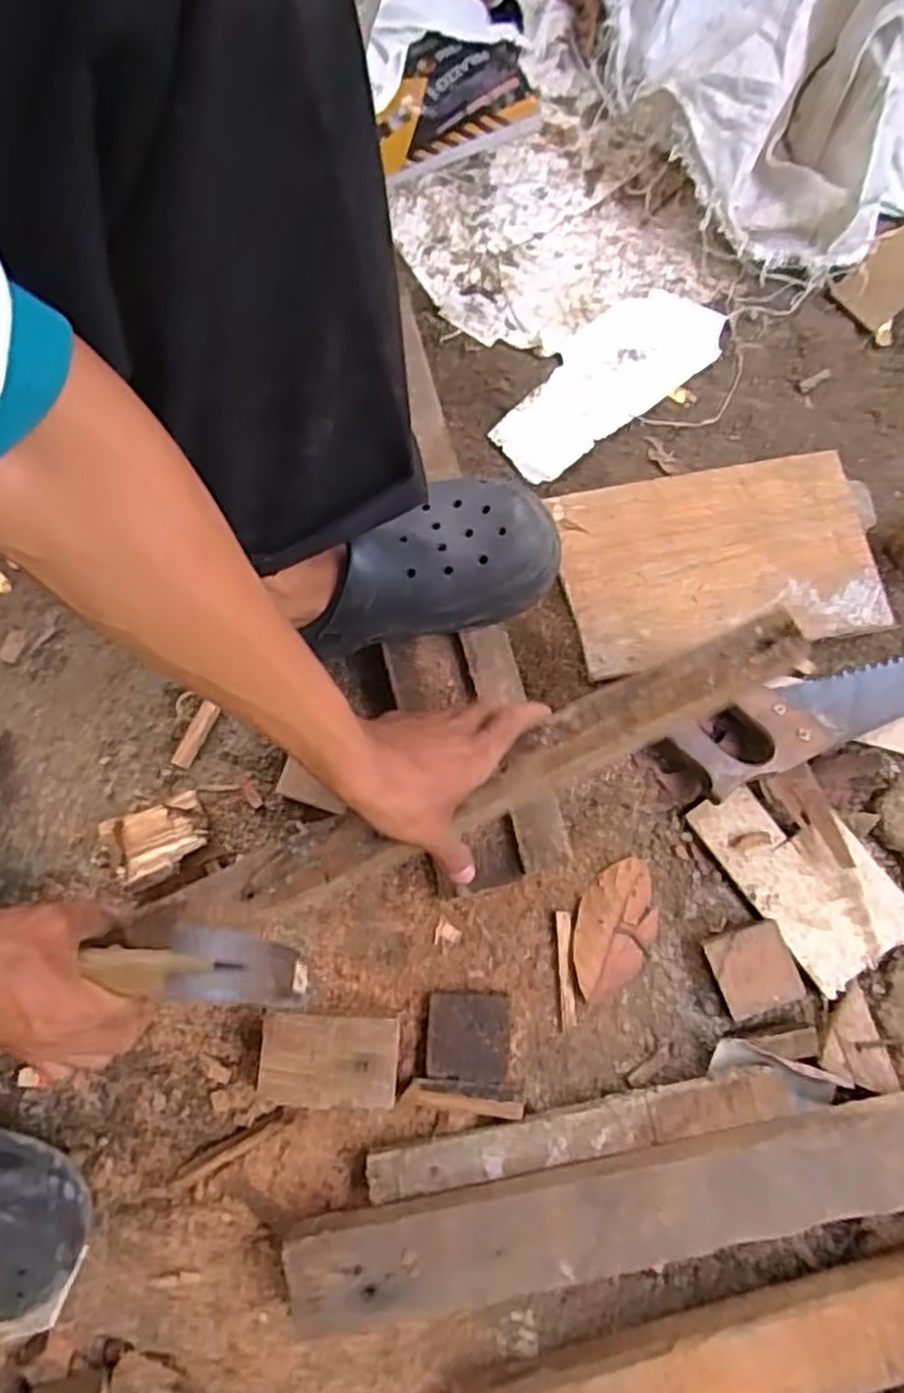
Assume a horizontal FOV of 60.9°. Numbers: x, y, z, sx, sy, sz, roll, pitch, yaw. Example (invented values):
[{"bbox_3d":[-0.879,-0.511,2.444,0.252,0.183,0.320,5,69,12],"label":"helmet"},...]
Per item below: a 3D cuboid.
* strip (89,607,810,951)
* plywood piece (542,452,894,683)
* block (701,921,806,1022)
[{"bbox_3d":[0.019,0.061,0.517,0.481,0.025,0.048,-25,79,-3],"label":"strip"},{"bbox_3d":[0.228,-0.117,0.670,0.260,0.020,0.166,-8,77,-2],"label":"plywood piece"},{"bbox_3d":[0.235,0.213,0.600,0.064,0.009,0.062,-19,78,-5],"label":"block"}]

